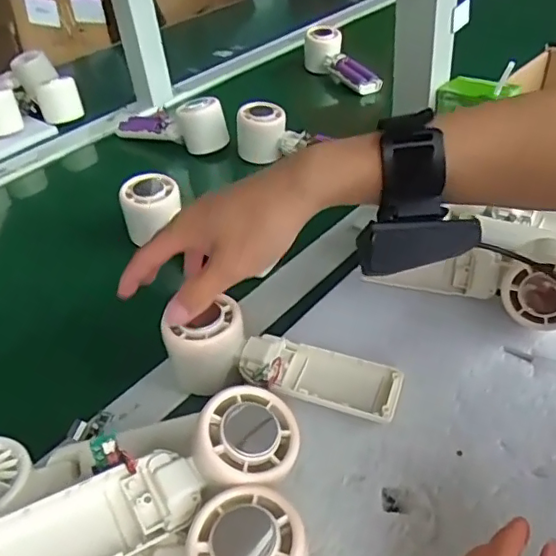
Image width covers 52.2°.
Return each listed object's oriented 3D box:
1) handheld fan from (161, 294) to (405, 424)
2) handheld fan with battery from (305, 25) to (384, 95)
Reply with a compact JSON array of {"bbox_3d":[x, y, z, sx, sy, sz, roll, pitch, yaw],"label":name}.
[{"bbox_3d":[0.002,0.063,0.392,0.156,0.053,0.056,12,42,6],"label":"handheld fan"},{"bbox_3d":[0.092,-0.327,0.867,0.048,0.057,0.171,-25,56,-21],"label":"handheld fan with battery"}]

